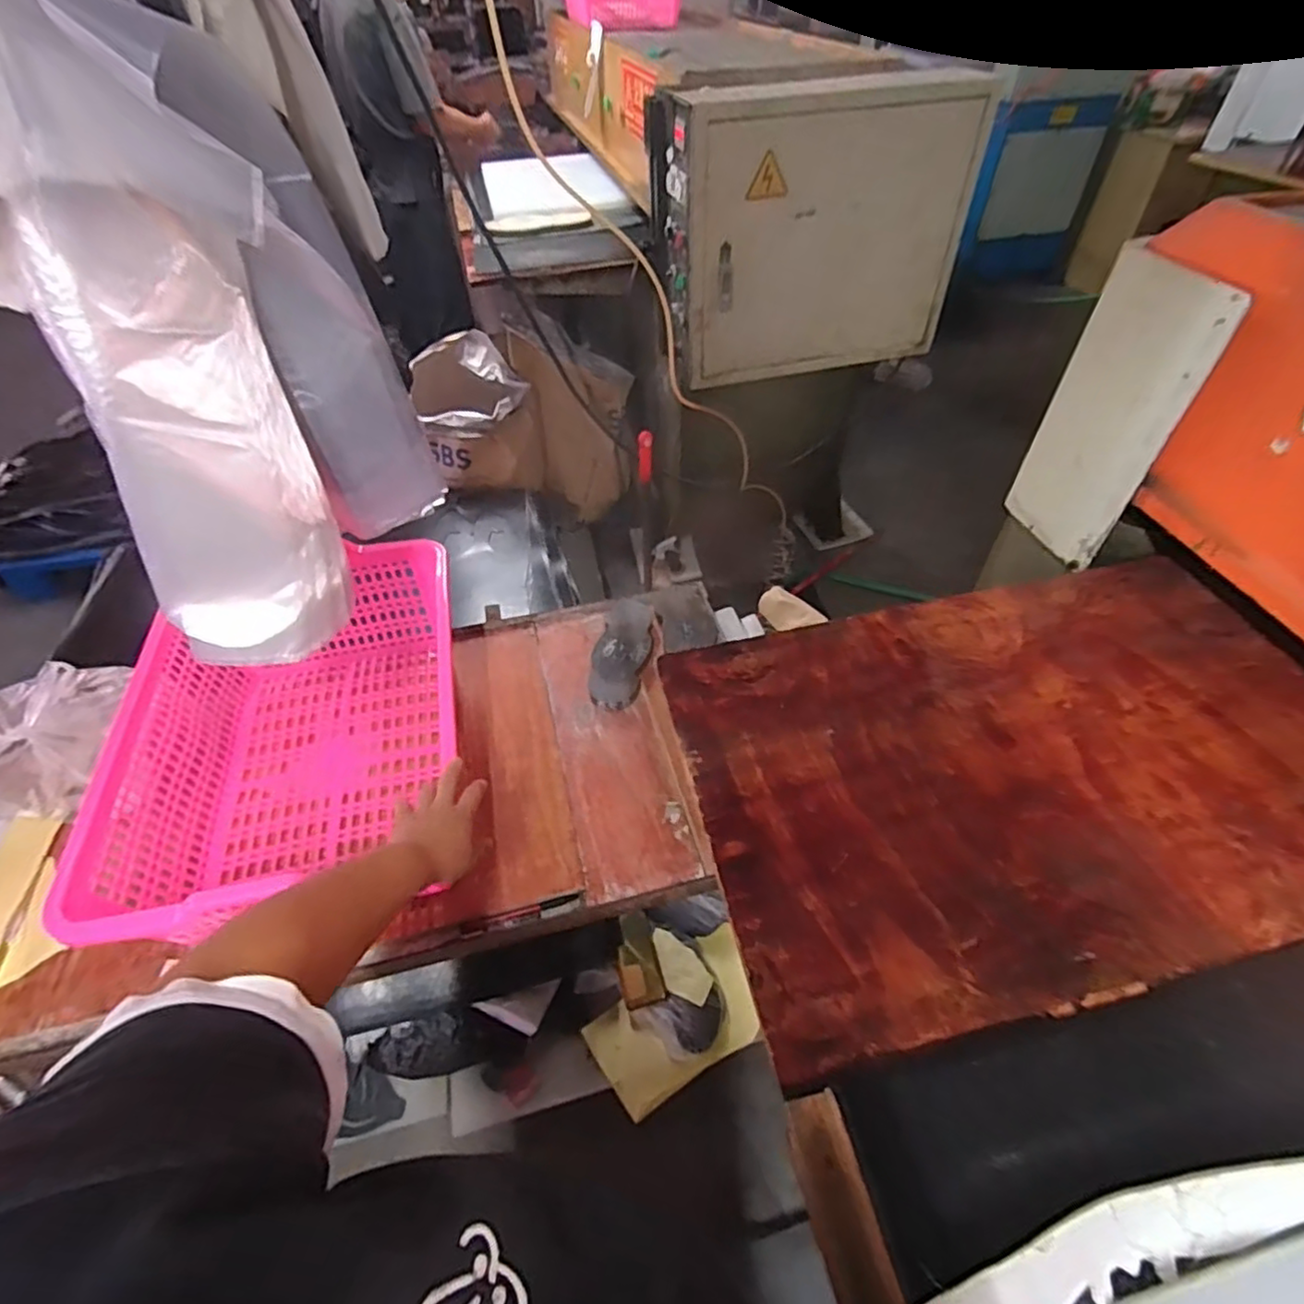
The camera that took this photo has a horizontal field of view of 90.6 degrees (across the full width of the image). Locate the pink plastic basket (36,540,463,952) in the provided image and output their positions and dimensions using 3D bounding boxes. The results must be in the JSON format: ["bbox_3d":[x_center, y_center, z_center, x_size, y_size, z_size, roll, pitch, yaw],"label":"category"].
[{"bbox_3d":[-0.419,0.098,0.818,0.364,0.187,0.492,-13,49,-7],"label":"pink plastic basket"}]

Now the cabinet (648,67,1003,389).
[{"bbox_3d":[0.324,-0.869,1.354,0.610,0.502,0.206,-11,49,-8],"label":"cabinet"}]

